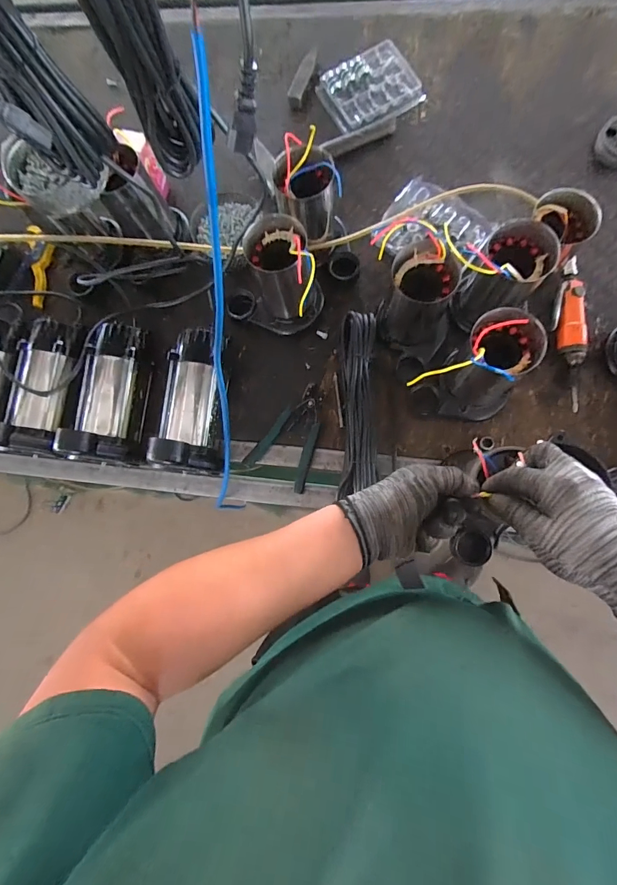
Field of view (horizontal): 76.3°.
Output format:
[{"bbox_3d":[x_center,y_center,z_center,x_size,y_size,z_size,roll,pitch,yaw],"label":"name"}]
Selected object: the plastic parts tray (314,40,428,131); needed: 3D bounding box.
[{"bbox_3d":[0.121,-0.689,0.768,0.173,0.020,0.153,-31,80,0],"label":"plastic parts tray"}]

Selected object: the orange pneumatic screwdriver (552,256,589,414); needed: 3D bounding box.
[{"bbox_3d":[0.431,-0.182,0.653,0.052,0.036,0.260,5,82,6],"label":"orange pneumatic screwdriver"}]

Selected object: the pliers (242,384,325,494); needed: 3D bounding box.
[{"bbox_3d":[-0.019,-0.012,0.673,0.108,0.022,0.170,29,85,9],"label":"pliers"}]

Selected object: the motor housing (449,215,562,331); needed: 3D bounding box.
[{"bbox_3d":[0.289,-0.243,0.602,0.103,0.168,0.096,2,81,6],"label":"motor housing"}]

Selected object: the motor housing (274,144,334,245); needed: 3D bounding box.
[{"bbox_3d":[-0.005,-0.383,0.612,0.091,0.113,0.085,-1,81,6],"label":"motor housing"}]

